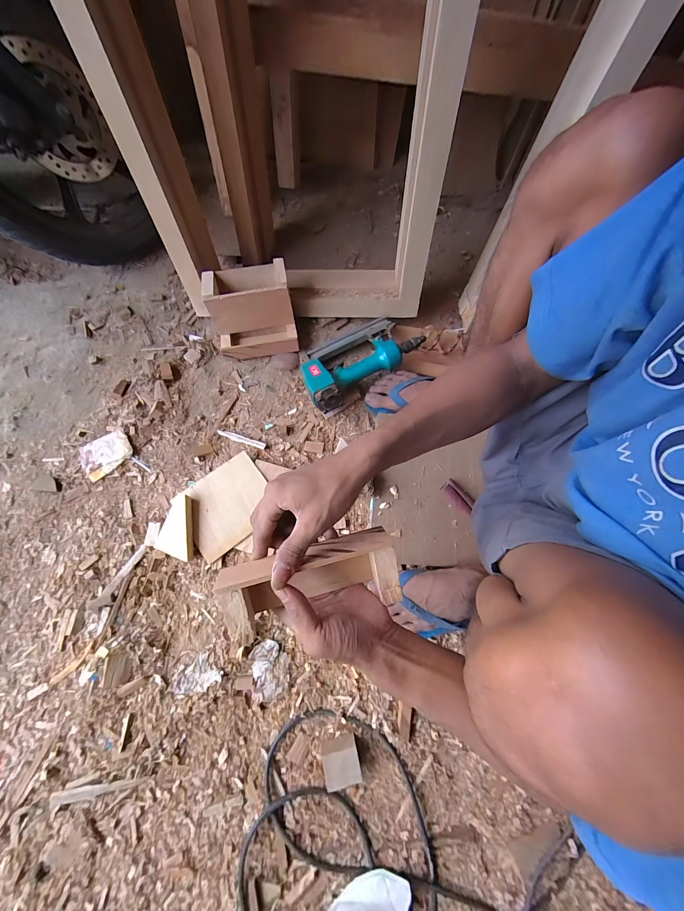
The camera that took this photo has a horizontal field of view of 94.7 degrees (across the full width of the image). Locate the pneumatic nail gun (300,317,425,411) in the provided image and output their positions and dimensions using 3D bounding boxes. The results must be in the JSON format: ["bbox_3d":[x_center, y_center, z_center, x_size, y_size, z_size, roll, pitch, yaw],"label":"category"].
[{"bbox_3d":[0.024,-0.214,0.662,0.269,0.070,0.168,-34,74,-13],"label":"pneumatic nail gun"}]

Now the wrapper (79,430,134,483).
[{"bbox_3d":[-0.470,-0.004,0.628,0.094,0.013,0.082,-31,73,-12],"label":"wrapper"}]

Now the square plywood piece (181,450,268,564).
[{"bbox_3d":[-0.212,0.089,0.580,0.159,0.012,0.141,-36,73,-7],"label":"square plywood piece"}]

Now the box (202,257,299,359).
[{"bbox_3d":[-0.190,-0.297,0.674,0.167,0.145,0.130,-7,70,-4],"label":"box"}]

